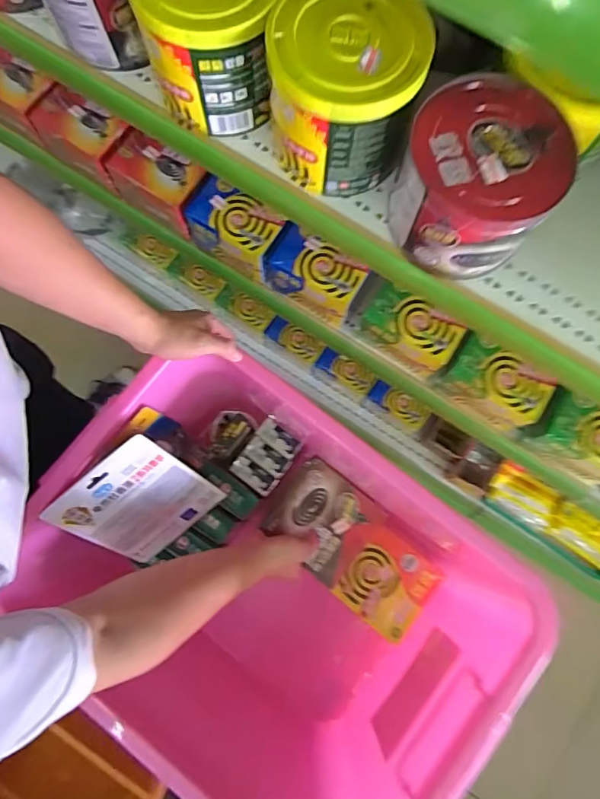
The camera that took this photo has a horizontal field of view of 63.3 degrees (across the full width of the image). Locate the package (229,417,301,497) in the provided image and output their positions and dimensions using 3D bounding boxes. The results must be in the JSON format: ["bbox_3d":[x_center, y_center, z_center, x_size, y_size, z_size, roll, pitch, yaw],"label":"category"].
[{"bbox_3d":[-0.048,0.085,0.716,0.069,0.017,0.096,37,82,6],"label":"package"}]

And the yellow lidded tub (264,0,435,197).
[{"bbox_3d":[0.039,-0.278,0.443,0.128,0.114,0.126,0,80,0],"label":"yellow lidded tub"}]

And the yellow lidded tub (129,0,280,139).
[{"bbox_3d":[-0.079,-0.343,0.453,0.126,0.112,0.124,-12,80,-2],"label":"yellow lidded tub"}]

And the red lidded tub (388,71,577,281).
[{"bbox_3d":[0.153,-0.193,0.436,0.126,0.096,0.134,0,80,0],"label":"red lidded tub"}]

